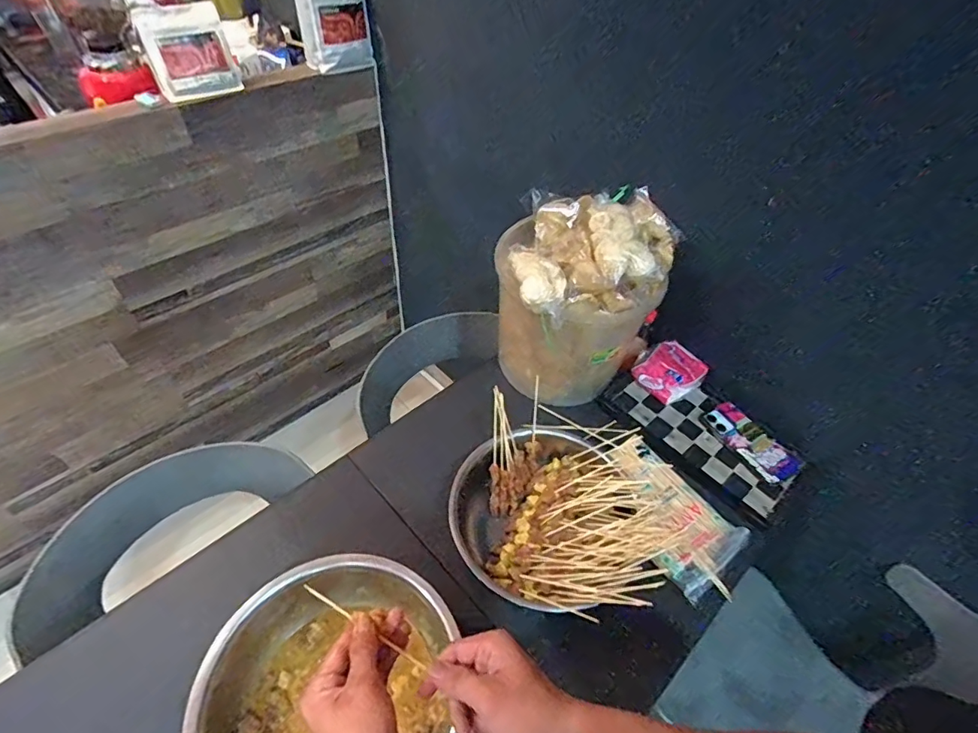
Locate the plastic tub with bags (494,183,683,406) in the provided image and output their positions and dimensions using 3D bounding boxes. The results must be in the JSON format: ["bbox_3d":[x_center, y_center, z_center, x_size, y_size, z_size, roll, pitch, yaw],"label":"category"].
[{"bbox_3d":[0.154,-0.118,0.894,0.267,0.337,0.224,-14,51,-17],"label":"plastic tub with bags"}]

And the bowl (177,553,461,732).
[{"bbox_3d":[-0.191,0.392,0.595,0.265,0.109,0.289,2,48,-2],"label":"bowl"}]

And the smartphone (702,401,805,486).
[{"bbox_3d":[0.466,0.132,0.893,0.081,0.018,0.164,-22,53,-22],"label":"smartphone"}]

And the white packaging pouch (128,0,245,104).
[{"bbox_3d":[-0.614,-0.642,1.033,0.153,0.149,0.089,-27,55,-25],"label":"white packaging pouch"}]

